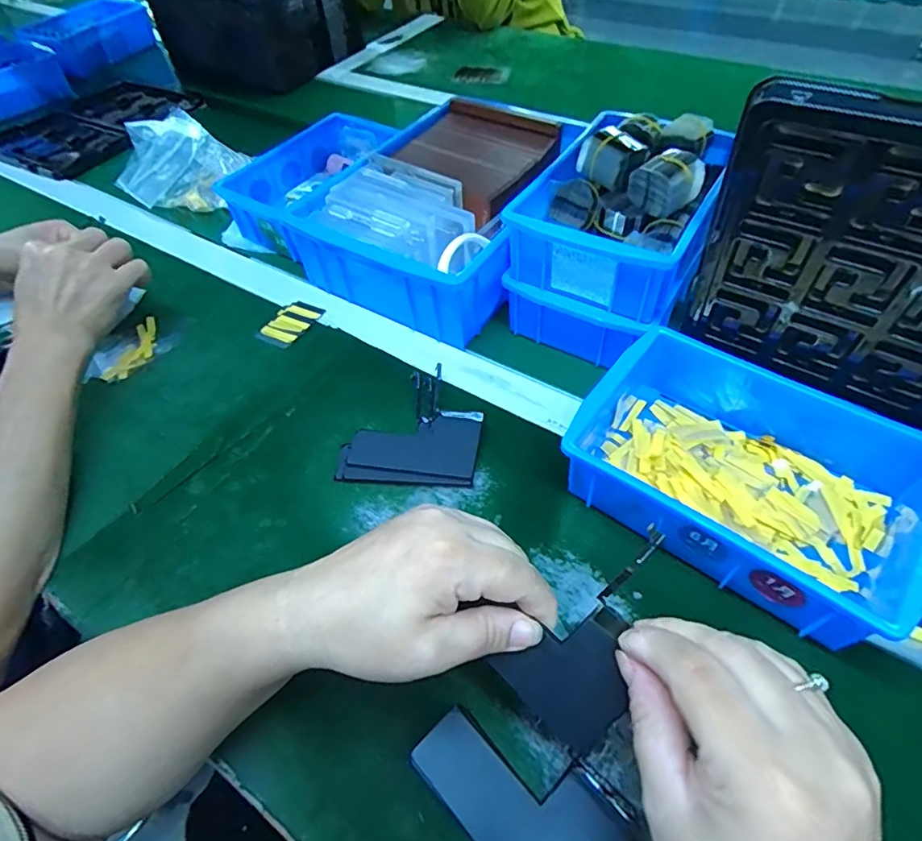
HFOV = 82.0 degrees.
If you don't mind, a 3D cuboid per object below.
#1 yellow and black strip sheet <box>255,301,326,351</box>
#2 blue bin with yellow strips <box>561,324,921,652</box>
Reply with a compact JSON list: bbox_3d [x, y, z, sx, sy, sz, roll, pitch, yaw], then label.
[{"bbox_3d":[-0.162,-0.093,0.507,0.038,0.004,0.062,25,57,20],"label":"yellow and black strip sheet"},{"bbox_3d":[0.184,0.033,0.349,0.201,0.072,0.141,33,60,25],"label":"blue bin with yellow strips"}]

